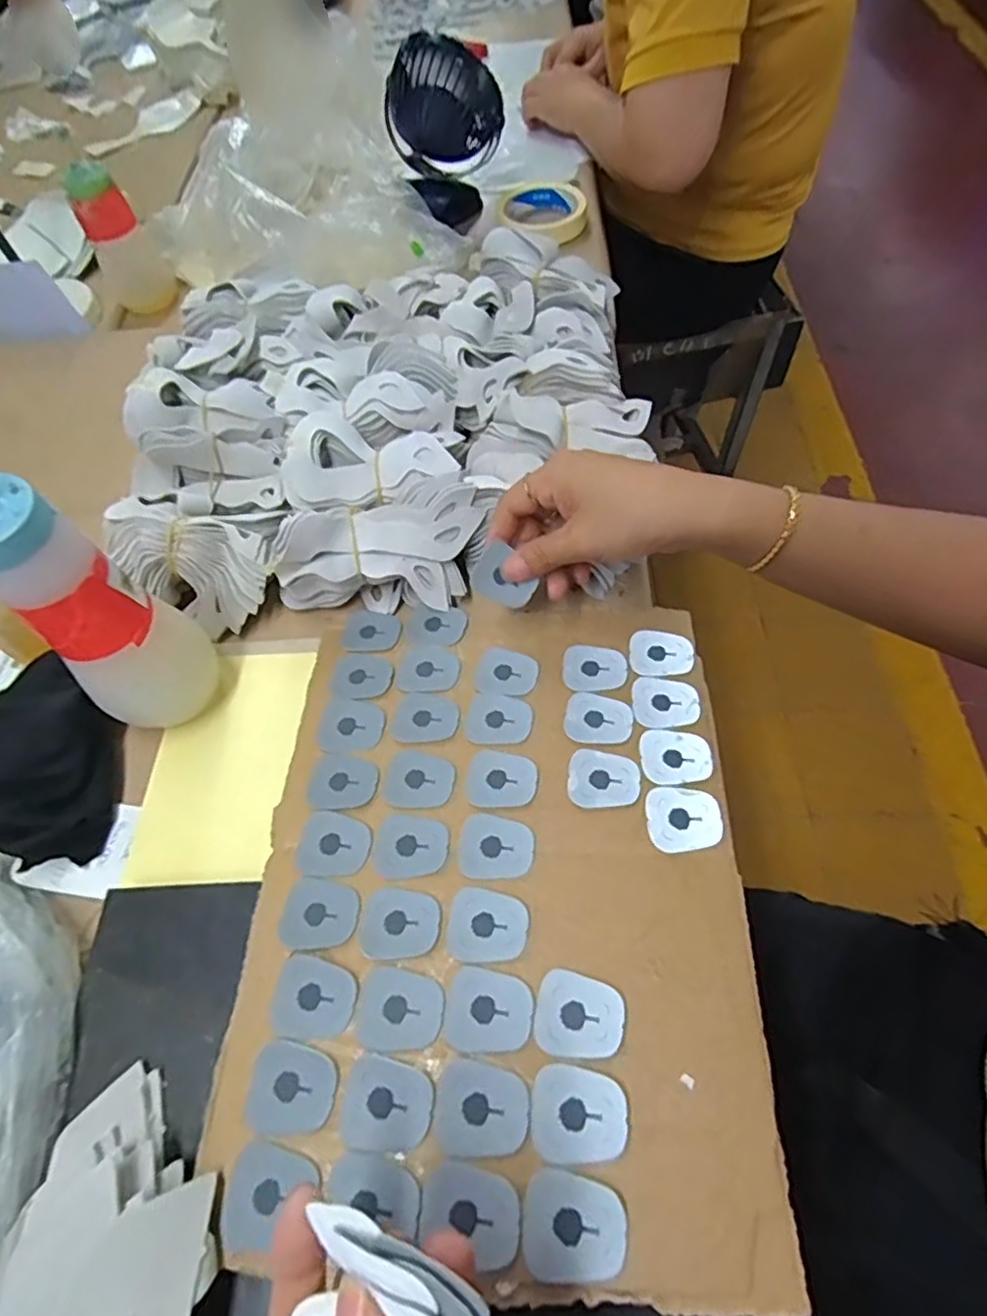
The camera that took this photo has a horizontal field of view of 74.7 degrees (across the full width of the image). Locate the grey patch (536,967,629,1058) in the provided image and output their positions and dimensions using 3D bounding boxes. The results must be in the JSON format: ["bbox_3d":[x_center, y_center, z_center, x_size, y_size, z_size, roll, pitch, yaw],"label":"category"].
[{"bbox_3d":[0.039,0.159,0.289,0.039,0.004,0.033,6,61,8],"label":"grey patch"}]

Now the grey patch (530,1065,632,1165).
[{"bbox_3d":[0.035,0.189,0.269,0.040,0.004,0.032,-3,55,4],"label":"grey patch"}]

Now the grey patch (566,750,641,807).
[{"bbox_3d":[0.061,0.066,0.354,0.038,0.004,0.032,4,61,6],"label":"grey patch"}]

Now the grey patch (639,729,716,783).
[{"bbox_3d":[0.103,0.054,0.360,0.039,0.004,0.031,0,61,4],"label":"grey patch"}]

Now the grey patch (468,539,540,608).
[{"bbox_3d":[0.007,-0.049,0.394,0.039,0.004,0.031,28,101,-1],"label":"grey patch"}]

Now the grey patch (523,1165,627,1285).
[{"bbox_3d":[0.031,0.219,0.250,0.038,0.004,0.034,3,61,6],"label":"grey patch"}]

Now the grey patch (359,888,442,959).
[{"bbox_3d":[-0.046,0.131,0.319,0.039,0.005,0.032,2,61,6],"label":"grey patch"}]

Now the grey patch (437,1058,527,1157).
[{"bbox_3d":[-0.005,0.189,0.273,0.038,0.004,0.032,2,61,5],"label":"grey patch"}]

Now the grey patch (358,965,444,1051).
[{"bbox_3d":[-0.042,0.161,0.297,0.038,0.004,0.033,1,61,5],"label":"grey patch"}]

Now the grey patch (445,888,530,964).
[{"bbox_3d":[-0.003,0.130,0.315,0.038,0.004,0.033,7,61,8],"label":"grey patch"}]

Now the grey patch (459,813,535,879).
[{"bbox_3d":[0.001,0.099,0.338,0.038,0.004,0.032,4,61,6],"label":"grey patch"}]

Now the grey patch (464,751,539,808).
[{"bbox_3d":[0.004,0.068,0.359,0.039,0.004,0.032,4,61,7],"label":"grey patch"}]

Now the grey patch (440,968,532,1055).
[{"bbox_3d":[-0.002,0.160,0.294,0.039,0.005,0.033,7,62,8],"label":"grey patch"}]

